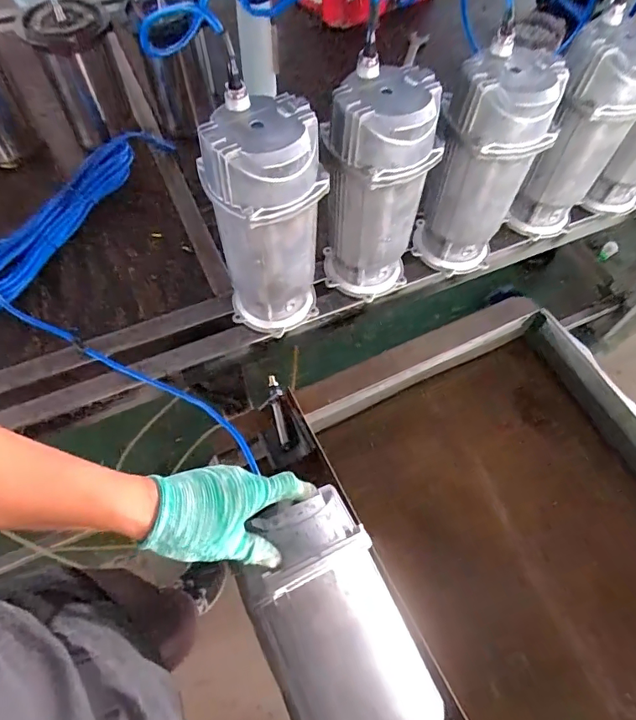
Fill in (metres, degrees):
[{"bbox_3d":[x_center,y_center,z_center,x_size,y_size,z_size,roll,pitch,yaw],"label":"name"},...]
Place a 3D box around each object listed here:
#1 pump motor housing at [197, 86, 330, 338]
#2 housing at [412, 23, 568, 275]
[{"bbox_3d":[-0.063,-0.161,0.611,0.130,0.292,0.109,-16,62,-11],"label":"pump motor housing"},{"bbox_3d":[0.229,-0.258,0.678,0.126,0.295,0.104,-3,60,-4],"label":"housing"}]

